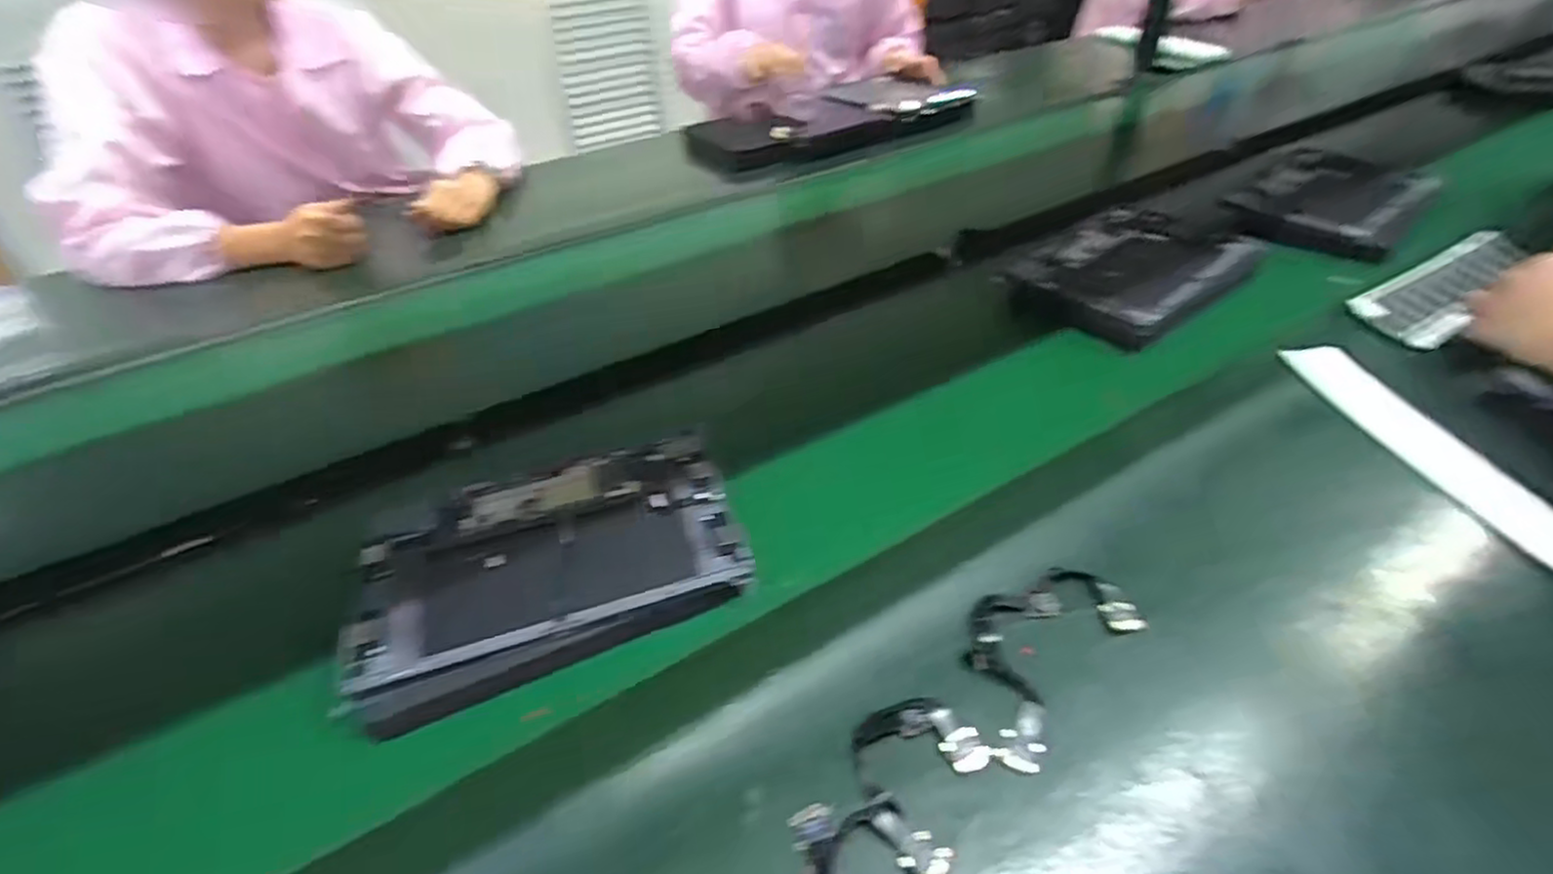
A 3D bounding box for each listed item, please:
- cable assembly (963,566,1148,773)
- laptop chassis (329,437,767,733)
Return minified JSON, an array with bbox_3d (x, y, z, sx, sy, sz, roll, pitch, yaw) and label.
[{"bbox_3d":[0.166,0.131,0.452,0.152,0.010,0.081,-33,48,-31],"label":"cable assembly"},{"bbox_3d":[-0.156,0.087,0.501,0.255,0.022,0.190,-14,41,-13],"label":"laptop chassis"}]

